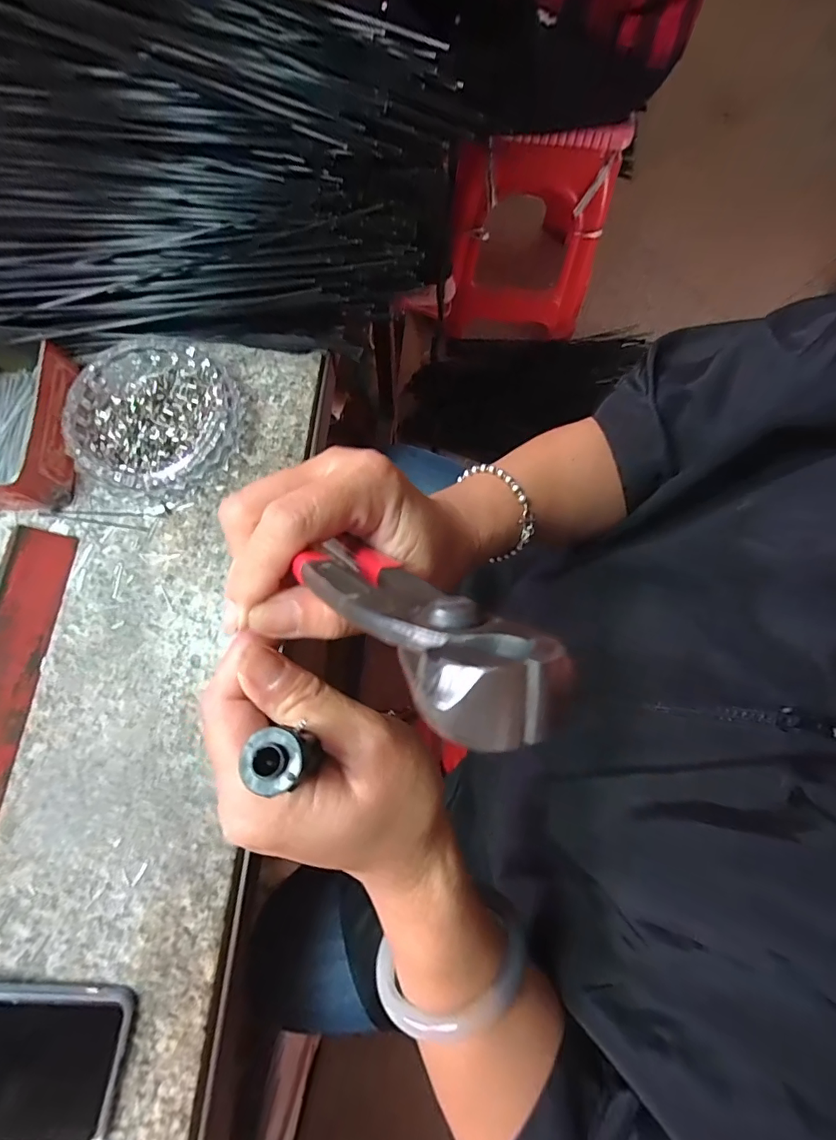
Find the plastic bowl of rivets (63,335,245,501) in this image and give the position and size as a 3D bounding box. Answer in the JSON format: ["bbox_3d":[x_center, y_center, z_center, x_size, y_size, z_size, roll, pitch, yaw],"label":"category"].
[{"bbox_3d":[-0.196,-0.115,0.363,0.117,0.027,0.123,0,76,-1],"label":"plastic bowl of rivets"}]

